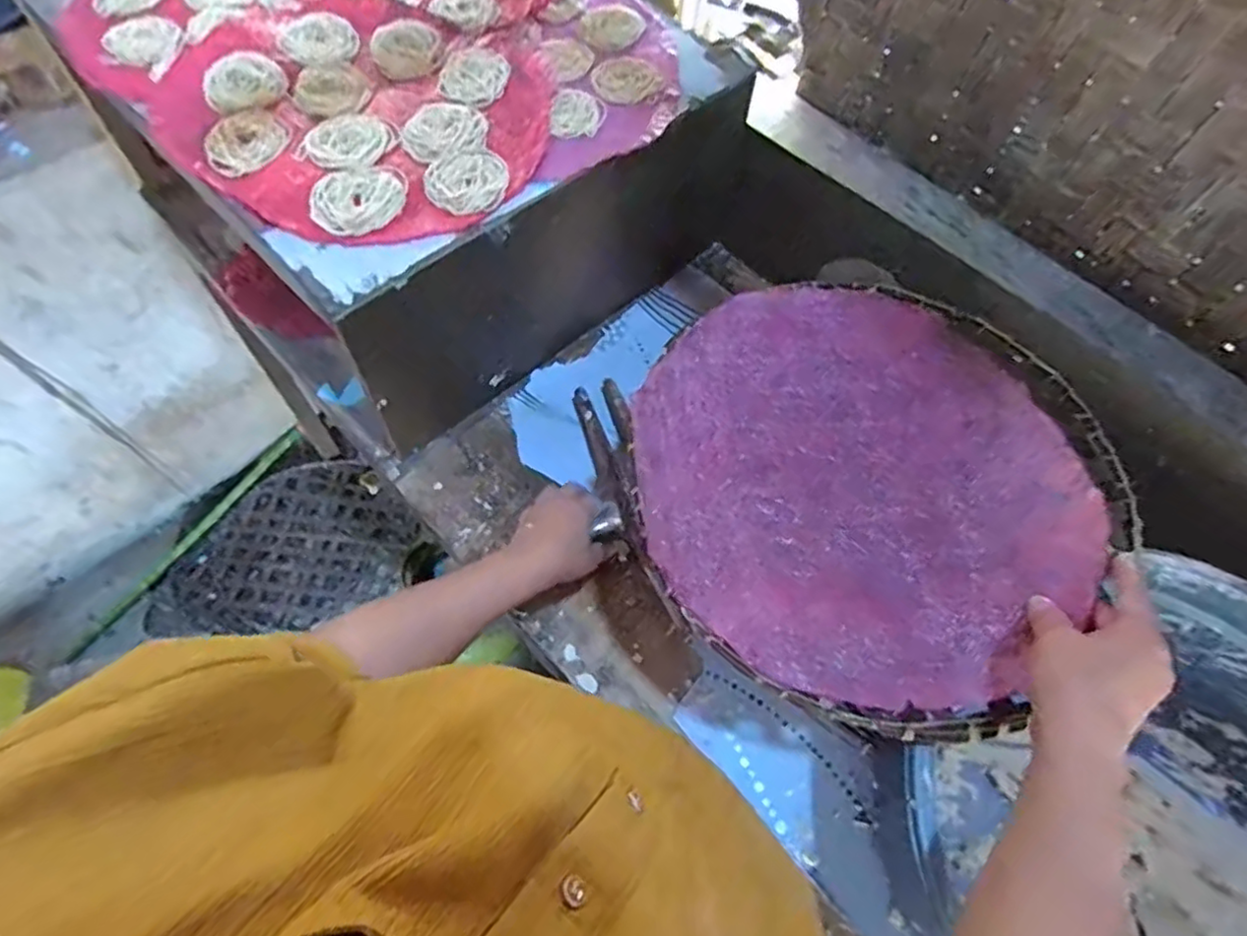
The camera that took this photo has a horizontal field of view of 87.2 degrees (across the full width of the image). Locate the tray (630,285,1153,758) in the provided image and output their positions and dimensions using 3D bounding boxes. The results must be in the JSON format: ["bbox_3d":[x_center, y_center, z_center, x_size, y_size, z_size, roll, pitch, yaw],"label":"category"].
[{"bbox_3d":[0.188,-0.009,0.508,0.373,0.038,0.343,1,62,-2],"label":"tray"}]

